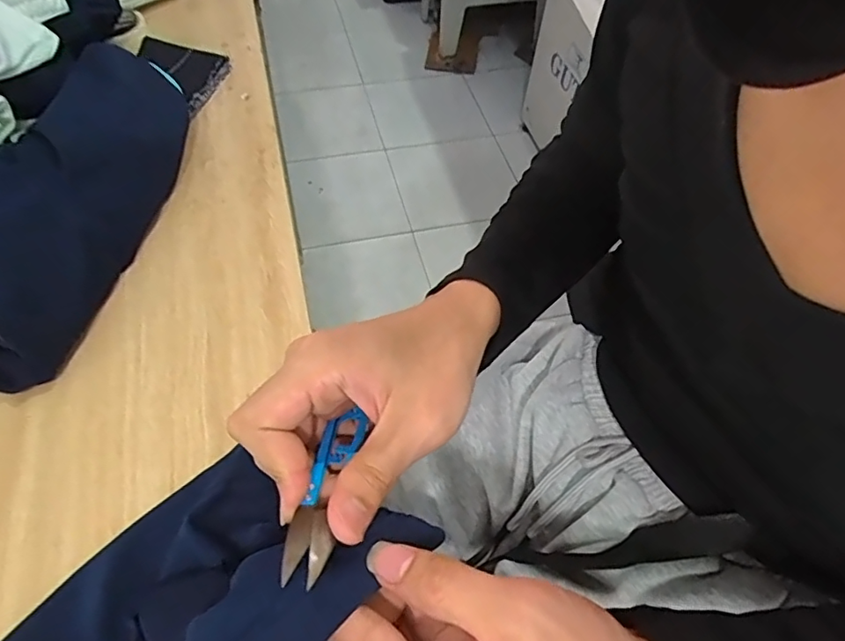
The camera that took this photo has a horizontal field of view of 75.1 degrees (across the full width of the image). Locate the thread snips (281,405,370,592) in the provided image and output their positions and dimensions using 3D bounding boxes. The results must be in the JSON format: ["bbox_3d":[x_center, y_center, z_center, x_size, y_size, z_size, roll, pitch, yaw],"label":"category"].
[{"bbox_3d":[-0.045,0.077,0.264,0.022,0.009,0.112,7,24,2],"label":"thread snips"}]

